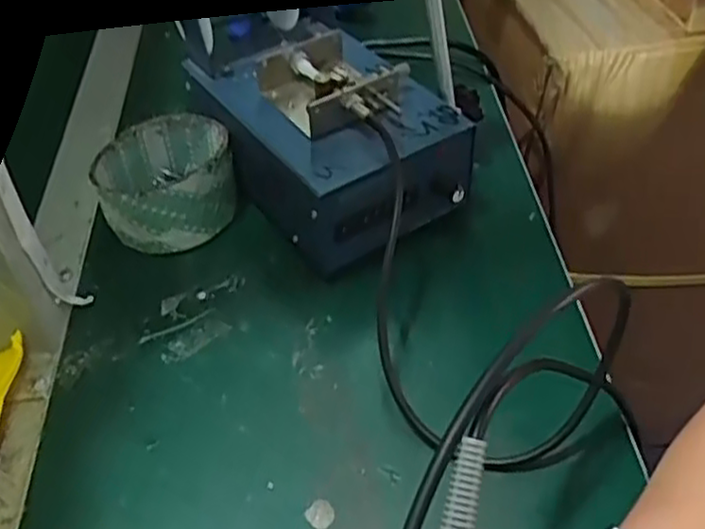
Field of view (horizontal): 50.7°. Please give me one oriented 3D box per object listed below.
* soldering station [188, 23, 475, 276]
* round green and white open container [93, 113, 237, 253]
[{"bbox_3d":[-0.012,-0.085,0.492,0.125,0.091,0.176,-25,50,-22],"label":"soldering station"},{"bbox_3d":[-0.121,-0.052,0.489,0.086,0.052,0.078,-19,48,-17],"label":"round green and white open container"}]

